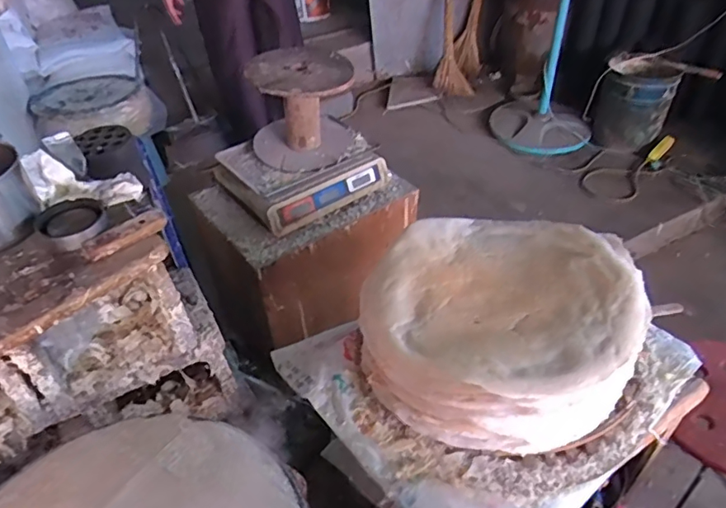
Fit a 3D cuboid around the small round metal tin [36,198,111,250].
[{"bbox_3d":[-0.344,-0.037,0.624,0.065,0.028,0.066,-3,40,2],"label":"small round metal tin"}]

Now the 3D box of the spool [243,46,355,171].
[{"bbox_3d":[-0.141,-0.338,1.205,0.227,0.199,0.235,-3,40,2],"label":"spool"}]

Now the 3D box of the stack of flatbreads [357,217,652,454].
[{"bbox_3d":[0.193,0.091,0.771,0.366,0.119,0.372,26,49,32],"label":"stack of flatbreads"}]

